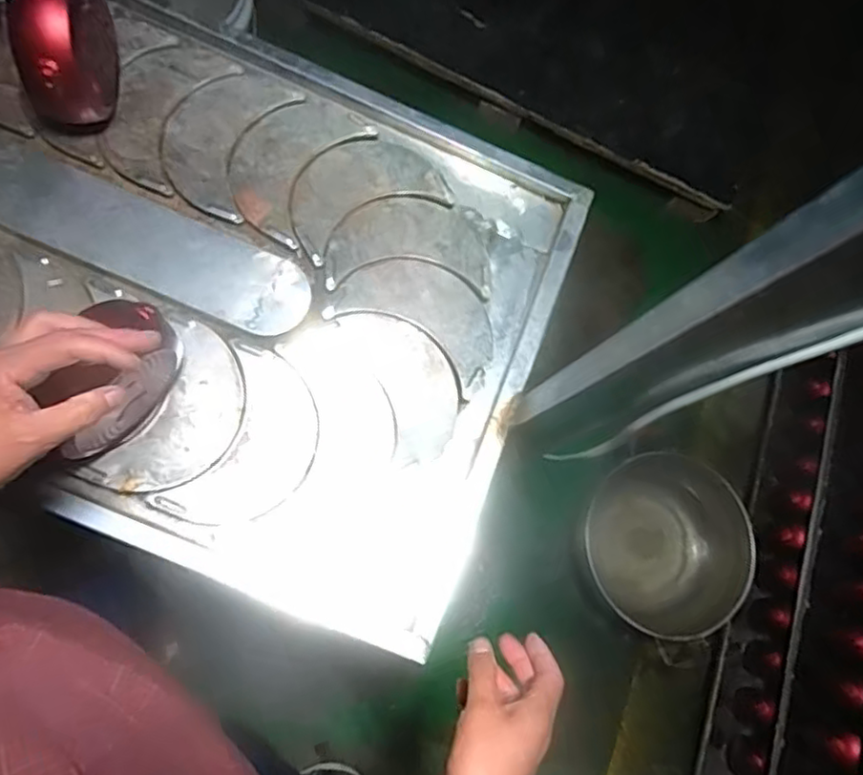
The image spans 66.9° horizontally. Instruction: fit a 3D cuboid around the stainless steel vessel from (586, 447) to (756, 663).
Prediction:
[{"bbox_3d":[0.450,0.296,1.241,0.303,0.117,0.327,1,73,-2],"label":"stainless steel vessel"}]

